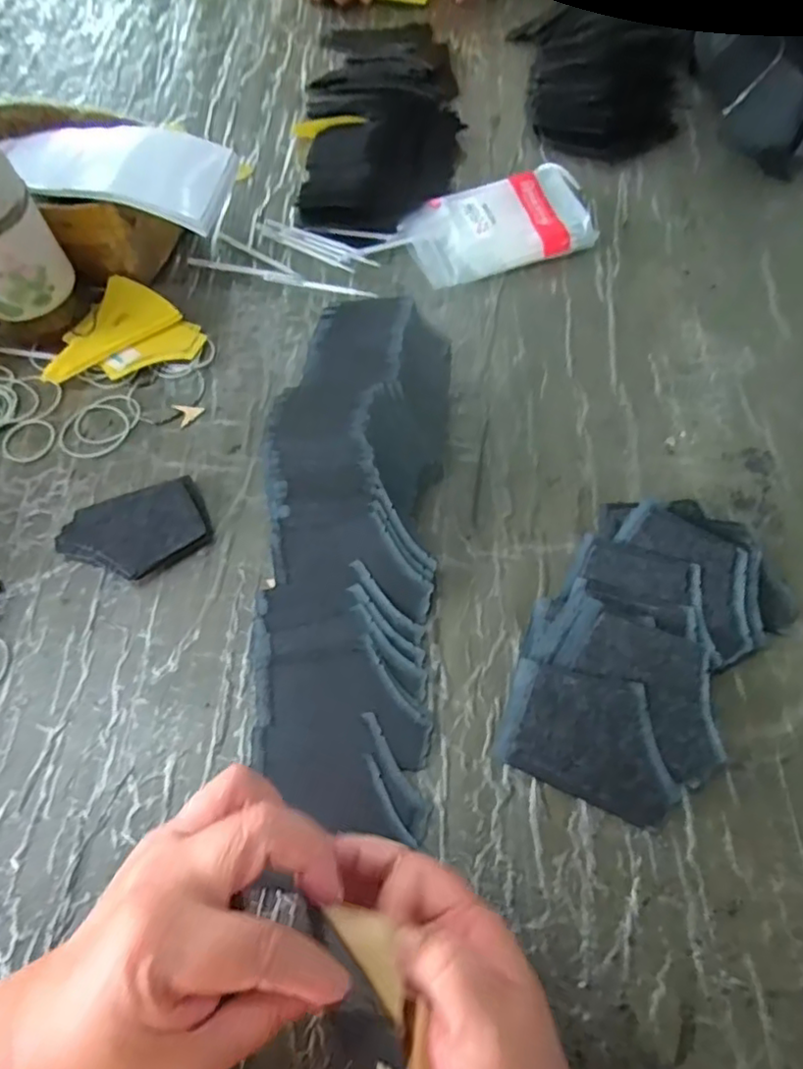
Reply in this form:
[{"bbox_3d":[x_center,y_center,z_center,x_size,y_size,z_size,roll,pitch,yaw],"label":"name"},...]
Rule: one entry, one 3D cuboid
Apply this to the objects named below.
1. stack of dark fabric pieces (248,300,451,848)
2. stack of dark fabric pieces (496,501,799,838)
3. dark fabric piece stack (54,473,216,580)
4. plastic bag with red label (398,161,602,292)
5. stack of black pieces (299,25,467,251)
[{"bbox_3d":[-0.035,-0.009,0.431,0.120,0.054,0.371,3,62,4],"label":"stack of dark fabric pieces"},{"bbox_3d":[0.159,0.068,0.405,0.130,0.021,0.221,32,67,18],"label":"stack of dark fabric pieces"},{"bbox_3d":[-0.194,0.000,0.457,0.102,0.012,0.071,-17,62,-7],"label":"dark fabric piece stack"},{"bbox_3d":[0.094,-0.296,0.600,0.171,0.027,0.099,-20,63,-8],"label":"plastic bag with red label"},{"bbox_3d":[-0.021,-0.469,0.689,0.164,0.041,0.394,-2,61,1],"label":"stack of black pieces"}]

